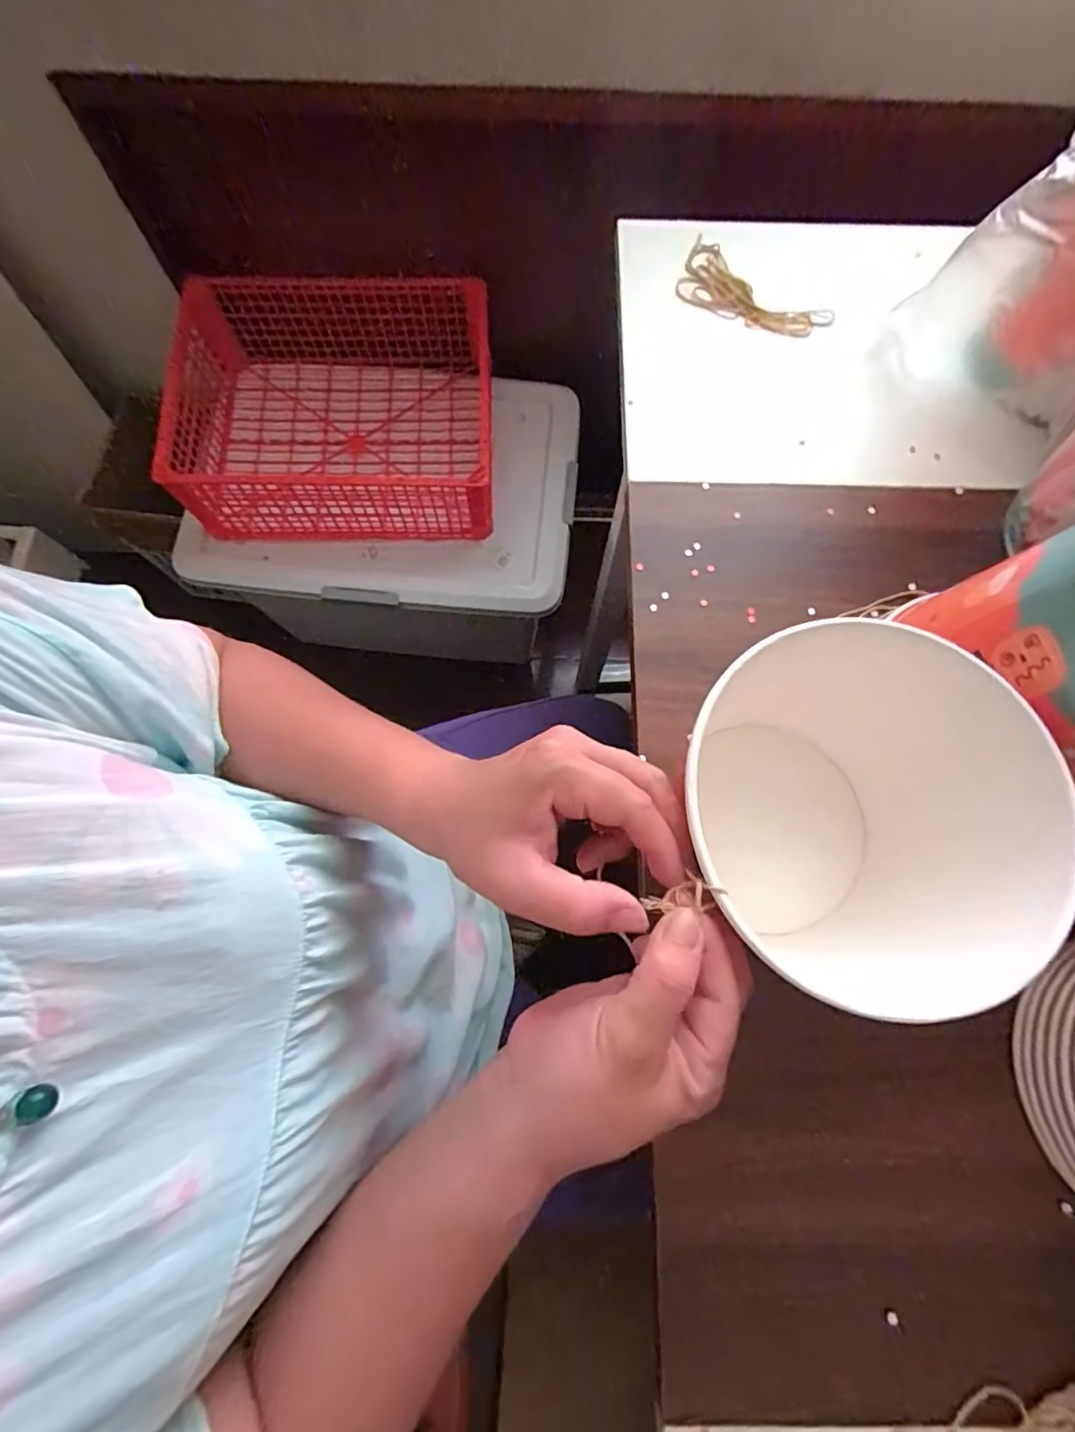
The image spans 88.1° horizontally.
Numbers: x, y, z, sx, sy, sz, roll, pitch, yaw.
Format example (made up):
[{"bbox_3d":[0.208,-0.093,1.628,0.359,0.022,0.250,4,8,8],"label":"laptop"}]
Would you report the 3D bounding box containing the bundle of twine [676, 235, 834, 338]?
[{"bbox_3d":[0.186,-0.369,0.484,0.136,0.015,0.062,33,76,9],"label":"bundle of twine"}]

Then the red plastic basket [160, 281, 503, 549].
[{"bbox_3d":[-0.309,-0.444,0.840,0.467,0.172,0.321,-2,74,-1],"label":"red plastic basket"}]

